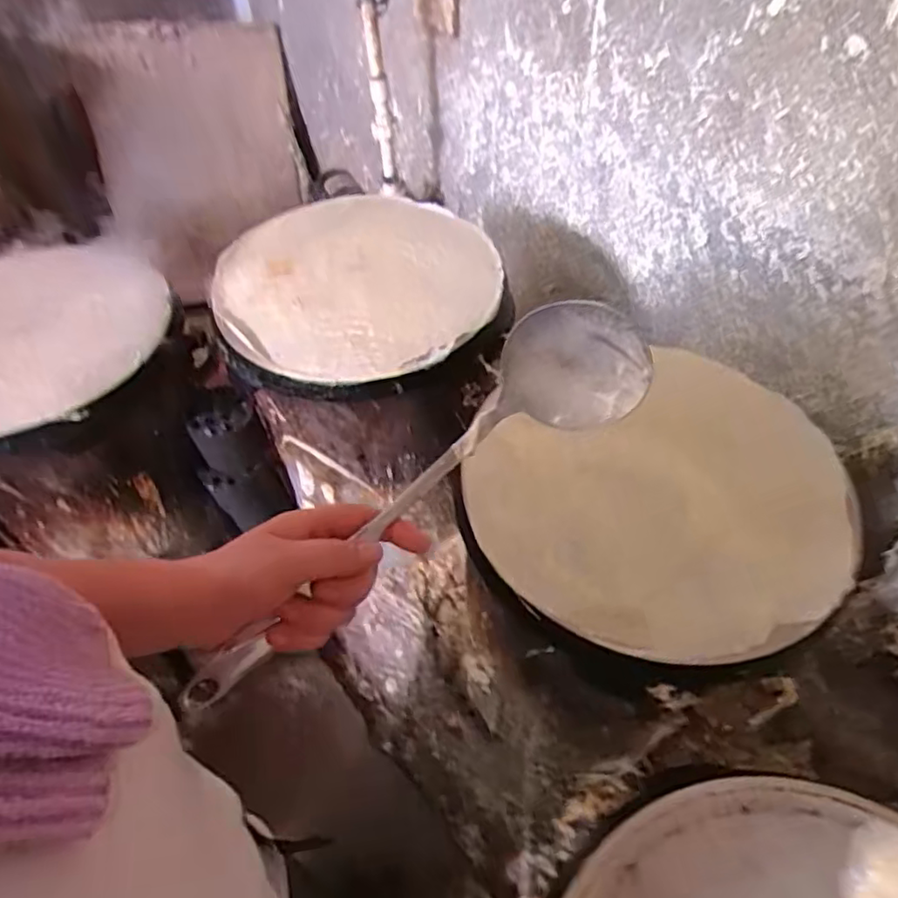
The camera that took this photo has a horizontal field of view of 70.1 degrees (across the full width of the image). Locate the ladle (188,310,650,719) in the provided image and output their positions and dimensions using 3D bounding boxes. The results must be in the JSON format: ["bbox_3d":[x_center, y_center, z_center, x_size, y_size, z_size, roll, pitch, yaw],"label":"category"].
[{"bbox_3d":[-0.020,0.034,0.405,0.347,0.070,0.075,-40,59,-9],"label":"ladle"}]

